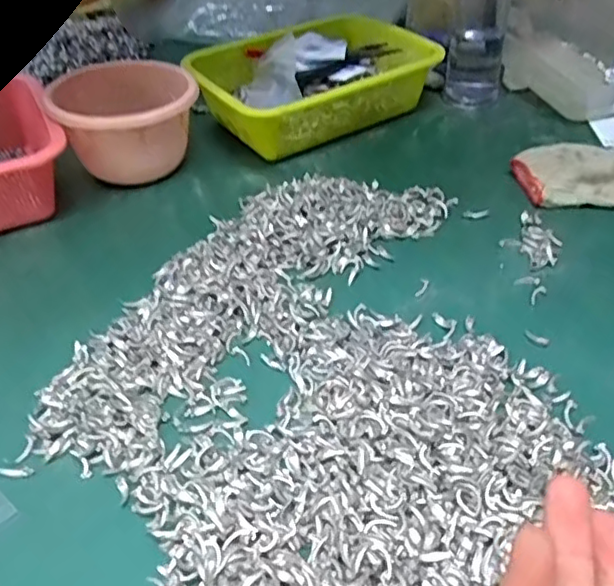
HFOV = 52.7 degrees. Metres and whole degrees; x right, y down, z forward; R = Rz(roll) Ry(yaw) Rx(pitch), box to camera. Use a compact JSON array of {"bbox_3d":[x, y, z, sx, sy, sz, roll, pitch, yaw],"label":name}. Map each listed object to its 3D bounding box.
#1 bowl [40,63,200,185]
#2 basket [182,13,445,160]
[{"bbox_3d":[-0.186,-0.178,0.656,0.146,0.108,0.123,-11,40,-10],"label":"bowl"},{"bbox_3d":[0.003,-0.245,0.734,0.275,0.078,0.201,-28,45,-27],"label":"basket"}]

